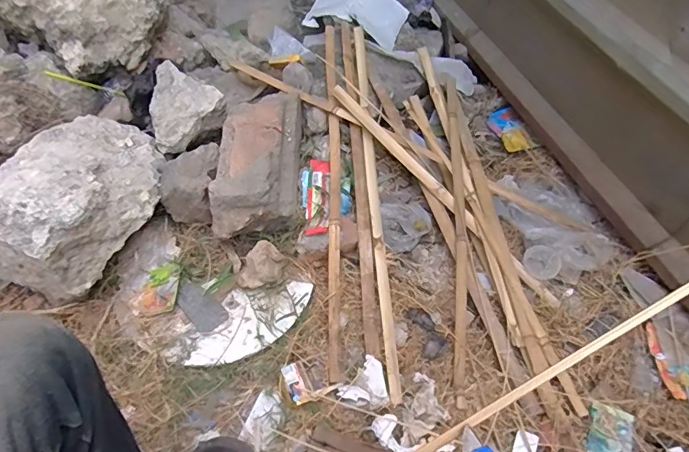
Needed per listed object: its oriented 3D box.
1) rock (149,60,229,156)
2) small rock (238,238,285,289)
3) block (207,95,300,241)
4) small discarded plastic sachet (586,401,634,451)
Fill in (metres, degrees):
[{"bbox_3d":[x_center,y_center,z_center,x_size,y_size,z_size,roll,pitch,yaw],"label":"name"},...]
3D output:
[{"bbox_3d":[-0.375,-0.256,1.025,0.167,0.093,0.162,34,60,21],"label":"rock"},{"bbox_3d":[-0.160,0.082,0.910,0.069,0.035,0.093,31,59,19],"label":"small rock"},{"bbox_3d":[-0.176,-0.125,0.957,0.146,0.119,0.305,1,54,-1],"label":"block"},{"bbox_3d":[0.441,0.349,0.776,0.067,0.015,0.092,19,55,12],"label":"small discarded plastic sachet"}]

